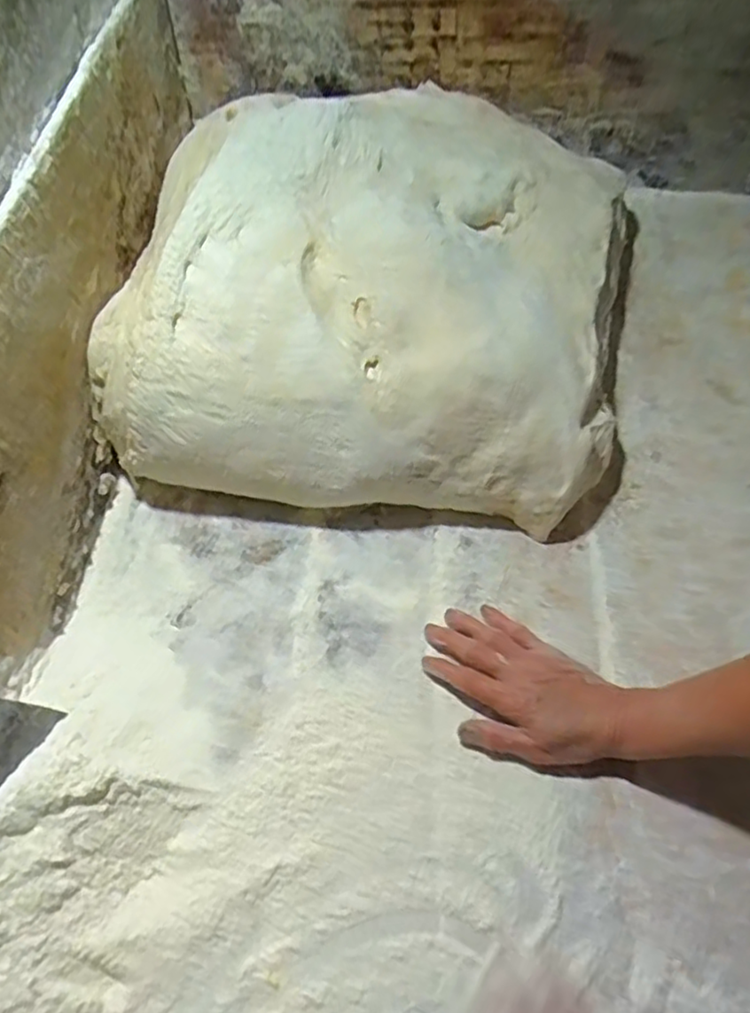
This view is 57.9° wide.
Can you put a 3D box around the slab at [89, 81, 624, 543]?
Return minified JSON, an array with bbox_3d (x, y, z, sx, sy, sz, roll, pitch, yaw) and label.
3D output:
[{"bbox_3d":[0.017,-0.238,0.672,0.471,0.131,0.477,7,60,4],"label":"slab"}]

